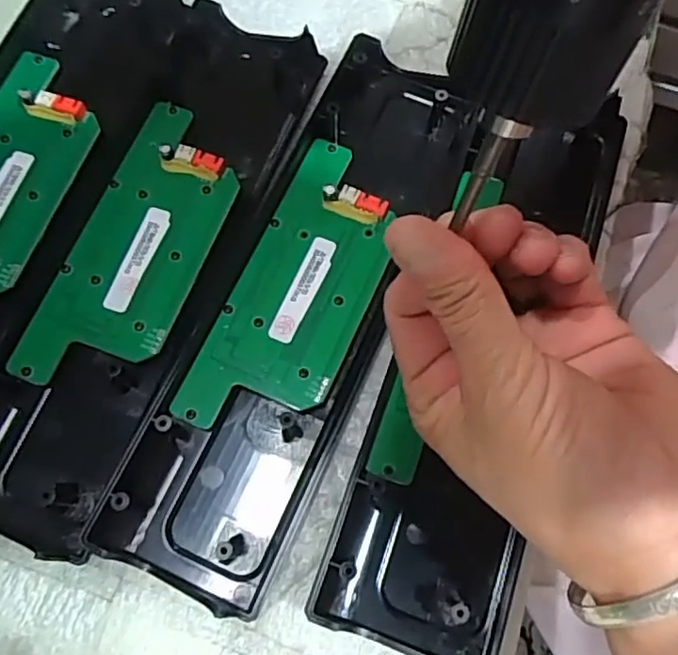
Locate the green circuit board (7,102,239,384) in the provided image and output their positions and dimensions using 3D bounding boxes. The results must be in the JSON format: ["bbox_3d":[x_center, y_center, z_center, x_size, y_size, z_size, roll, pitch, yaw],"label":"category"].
[{"bbox_3d":[-0.085,-0.037,0.258,0.055,0.008,0.133,18,72,6],"label":"green circuit board"}]

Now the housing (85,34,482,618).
[{"bbox_3d":[-0.013,-0.015,0.257,0.073,0.020,0.245,22,73,7],"label":"housing"}]

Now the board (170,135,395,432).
[{"bbox_3d":[-0.017,-0.018,0.253,0.052,0.009,0.134,22,73,7],"label":"board"}]

